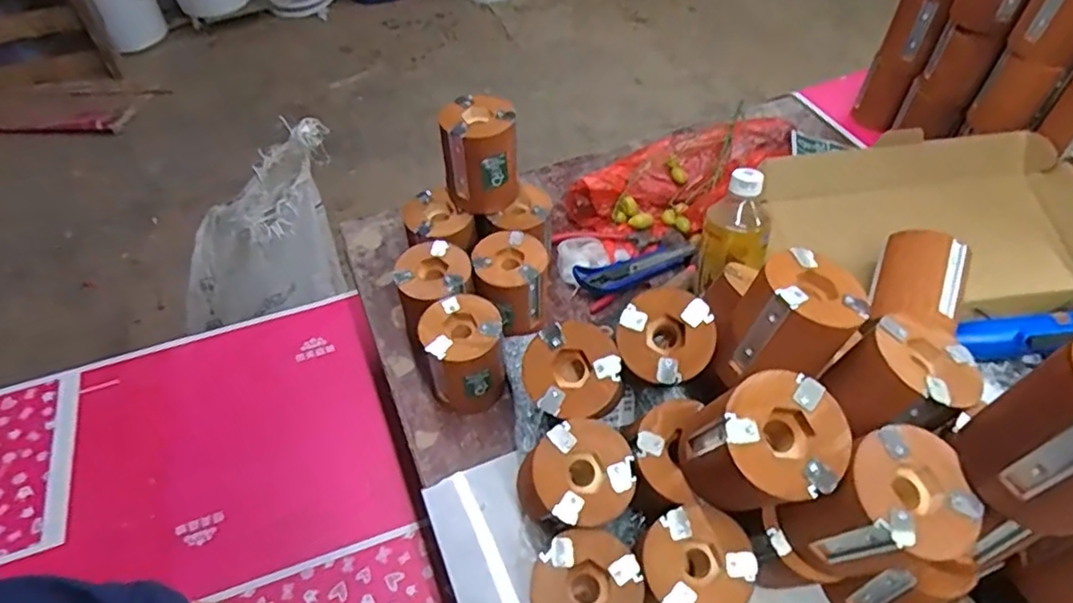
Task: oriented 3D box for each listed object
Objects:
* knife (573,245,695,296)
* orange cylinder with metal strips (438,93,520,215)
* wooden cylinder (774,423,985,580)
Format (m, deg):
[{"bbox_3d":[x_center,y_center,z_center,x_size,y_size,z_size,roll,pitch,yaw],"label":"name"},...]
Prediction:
[{"bbox_3d":[0.118,-0.038,0.749,0.145,0.028,0.042,-19,53,-14],"label":"knife"},{"bbox_3d":[-0.059,-0.157,0.682,0.079,0.110,0.082,-7,51,-4],"label":"orange cylinder with metal strips"},{"bbox_3d":[0.221,0.142,0.411,0.084,0.102,0.075,-17,53,-12],"label":"wooden cylinder"}]

